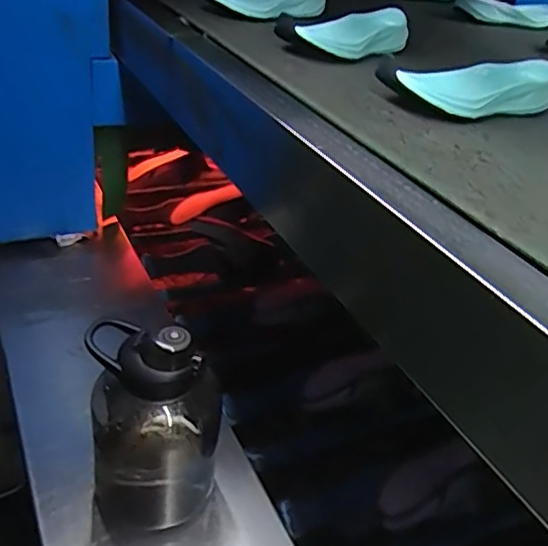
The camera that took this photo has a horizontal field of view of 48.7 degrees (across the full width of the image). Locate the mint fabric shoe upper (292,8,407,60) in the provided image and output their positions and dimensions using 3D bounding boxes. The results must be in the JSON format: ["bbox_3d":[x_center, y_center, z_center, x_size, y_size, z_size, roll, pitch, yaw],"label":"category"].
[{"bbox_3d":[0.100,-0.284,0.724,0.078,0.039,0.173,23,37,22],"label":"mint fabric shoe upper"}]

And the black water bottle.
[{"bbox_3d":[-0.119,0.159,0.607,0.125,0.225,0.097,3,34,-7],"label":"black water bottle"}]

